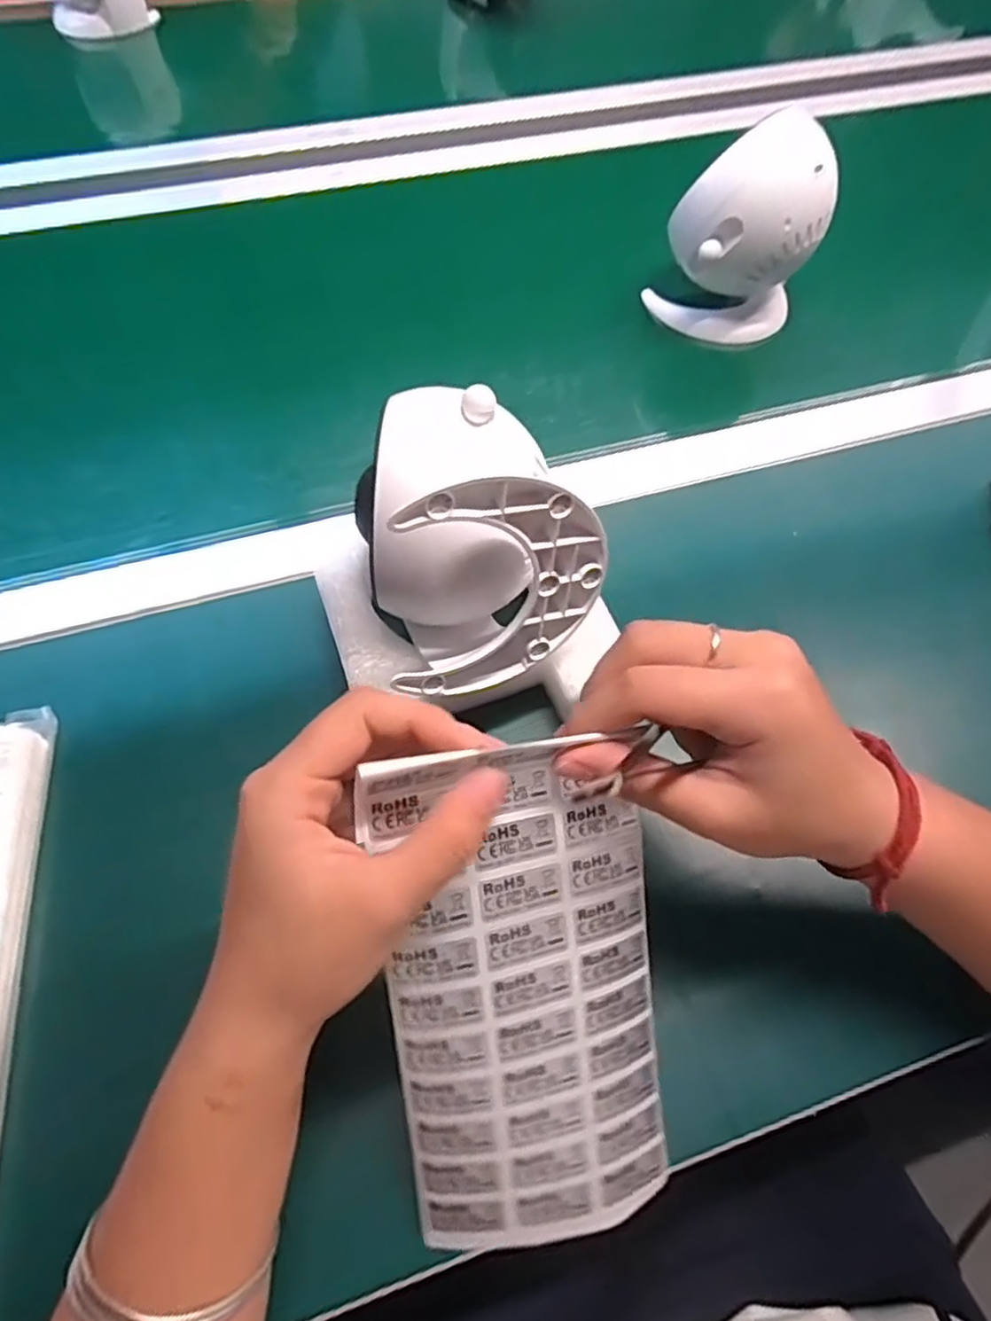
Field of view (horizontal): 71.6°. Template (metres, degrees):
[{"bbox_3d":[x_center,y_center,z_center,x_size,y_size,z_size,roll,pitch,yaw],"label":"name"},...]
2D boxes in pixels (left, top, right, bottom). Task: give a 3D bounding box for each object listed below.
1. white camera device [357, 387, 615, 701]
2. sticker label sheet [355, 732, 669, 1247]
[{"bbox_3d":[-0.010,-0.060,0.332,0.104,0.112,0.115,-15,62,-9],"label":"white camera device"},{"bbox_3d":[0.014,0.126,0.255,0.100,0.024,0.206,-10,100,-15],"label":"sticker label sheet"}]

